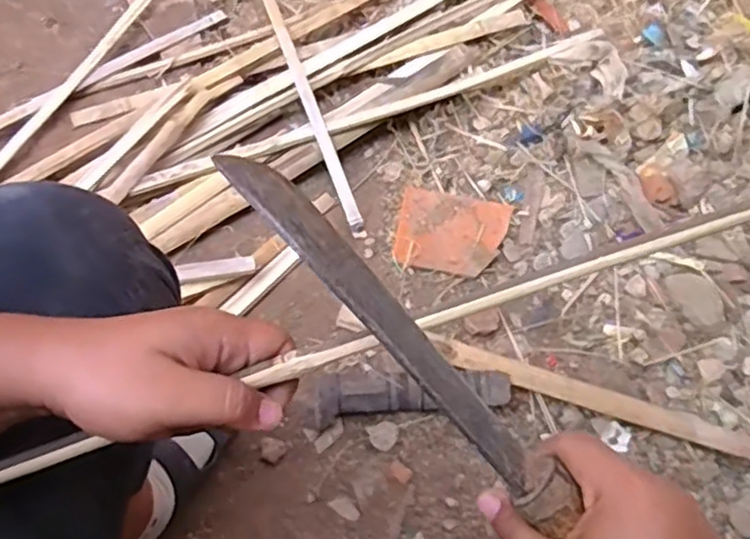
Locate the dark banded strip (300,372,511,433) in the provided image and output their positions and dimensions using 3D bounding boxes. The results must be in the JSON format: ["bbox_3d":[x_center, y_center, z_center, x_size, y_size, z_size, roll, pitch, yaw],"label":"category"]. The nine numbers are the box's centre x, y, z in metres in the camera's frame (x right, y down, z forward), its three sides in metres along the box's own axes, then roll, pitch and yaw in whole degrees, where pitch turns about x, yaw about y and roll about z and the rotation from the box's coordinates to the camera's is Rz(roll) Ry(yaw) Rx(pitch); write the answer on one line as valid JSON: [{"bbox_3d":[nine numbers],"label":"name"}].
[{"bbox_3d":[0.043,0.147,0.823,0.243,0.044,0.059,-7,69,-5],"label":"dark banded strip"}]

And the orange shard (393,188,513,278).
[{"bbox_3d":[0.107,-0.052,0.931,0.148,0.011,0.122,10,68,1],"label":"orange shard"}]

